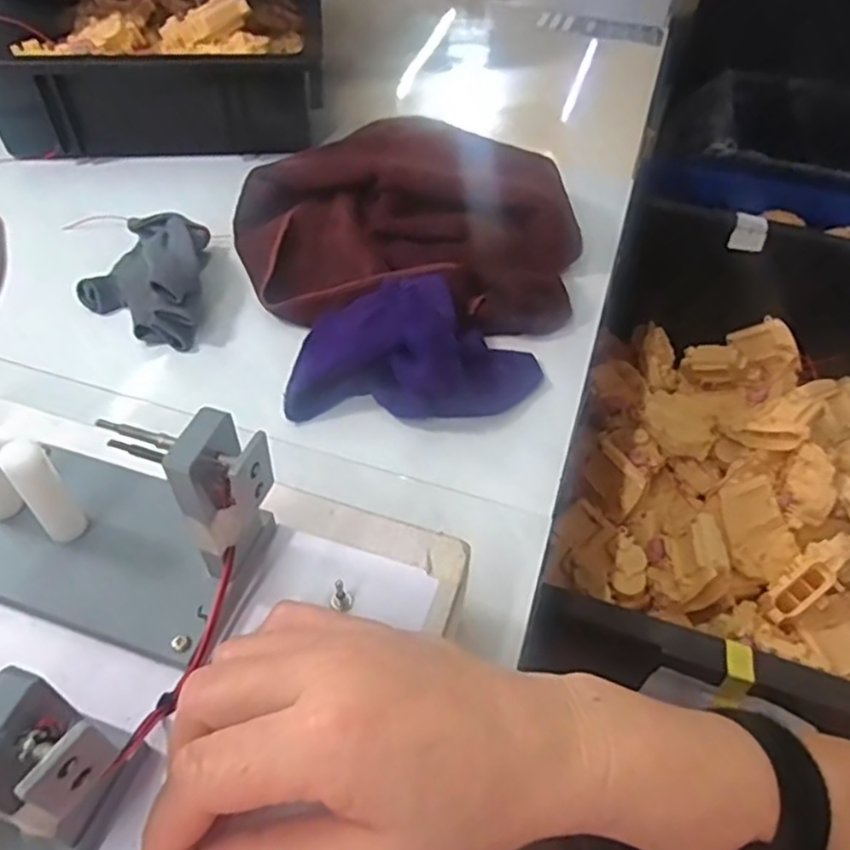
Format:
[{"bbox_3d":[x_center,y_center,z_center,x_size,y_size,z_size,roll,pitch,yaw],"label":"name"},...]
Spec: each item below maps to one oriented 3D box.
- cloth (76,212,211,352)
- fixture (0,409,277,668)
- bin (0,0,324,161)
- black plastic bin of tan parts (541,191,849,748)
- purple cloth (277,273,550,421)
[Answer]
[{"bbox_3d":[-0.202,-0.109,0.478,0.087,0.046,0.125,-6,50,-8],"label":"cloth"},{"bbox_3d":[-0.127,0.032,0.248,0.134,0.077,0.070,15,50,10],"label":"fixture"},{"bbox_3d":[-0.253,-0.351,0.649,0.290,0.086,0.219,-2,49,-5],"label":"bin"},{"bbox_3d":[0.319,0.019,0.640,0.354,0.169,0.549,16,50,11],"label":"black plastic bin of tan parts"},{"bbox_3d":[-0.003,-0.055,0.431,0.160,0.055,0.101,2,49,-1],"label":"purple cloth"}]

